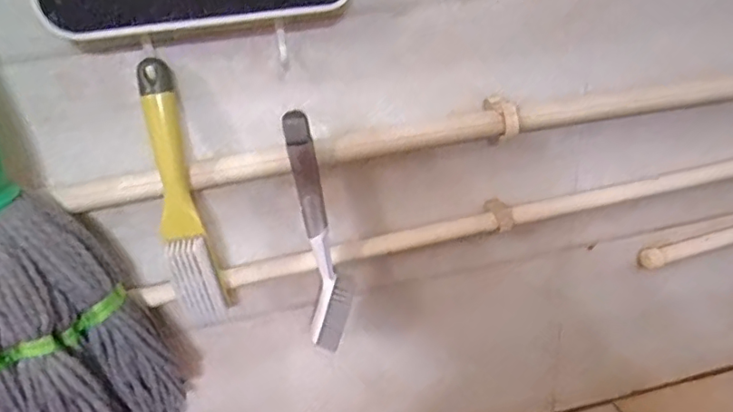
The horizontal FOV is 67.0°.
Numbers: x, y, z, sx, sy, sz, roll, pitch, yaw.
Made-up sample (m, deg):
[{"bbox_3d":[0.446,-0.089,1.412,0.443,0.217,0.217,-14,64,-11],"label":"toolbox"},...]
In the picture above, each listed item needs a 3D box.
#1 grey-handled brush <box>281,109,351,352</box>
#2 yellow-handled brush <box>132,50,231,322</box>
[{"bbox_3d":[-0.044,0.031,0.509,0.046,0.232,0.038,-18,33,-20],"label":"grey-handled brush"},{"bbox_3d":[-0.154,-0.008,0.459,0.039,0.217,0.028,-12,10,-10],"label":"yellow-handled brush"}]

